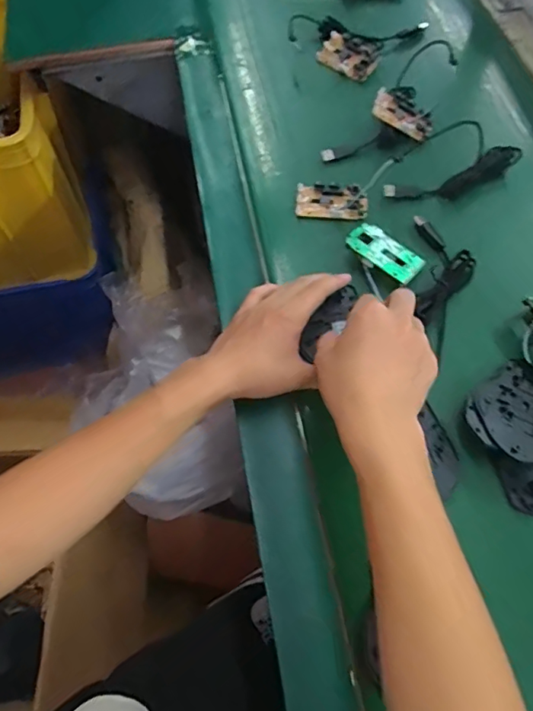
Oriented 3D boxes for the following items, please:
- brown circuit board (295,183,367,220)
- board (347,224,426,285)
[{"bbox_3d":[0.075,-0.177,0.598,0.080,0.014,0.043,3,63,3],"label":"brown circuit board"},{"bbox_3d":[0.125,-0.109,0.549,0.045,0.004,0.081,-38,71,-19],"label":"board"}]

